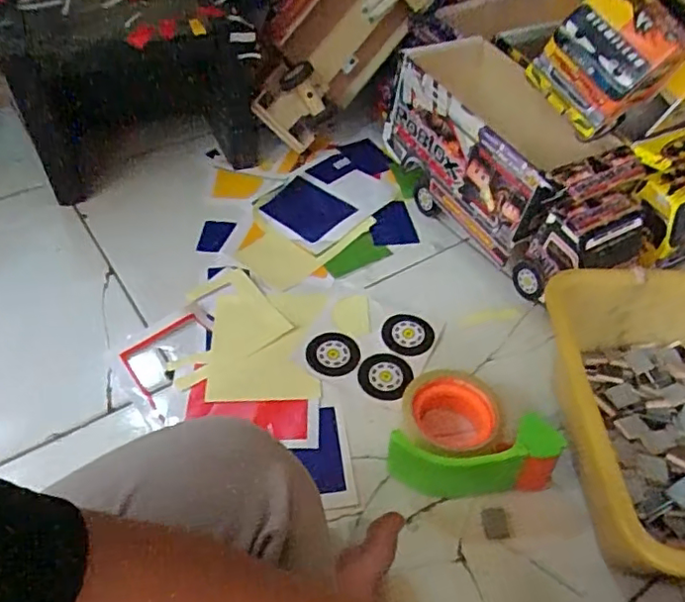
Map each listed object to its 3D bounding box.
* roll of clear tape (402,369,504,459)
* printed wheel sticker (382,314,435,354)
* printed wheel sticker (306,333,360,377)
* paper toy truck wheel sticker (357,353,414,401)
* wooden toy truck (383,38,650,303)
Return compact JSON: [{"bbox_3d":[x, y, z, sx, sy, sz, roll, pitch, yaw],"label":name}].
[{"bbox_3d":[0.097,0.110,0.526,0.079,0.057,0.085,2,47,-2],"label":"roll of clear tape"},{"bbox_3d":[0.073,0.037,0.644,0.056,0.010,0.047,-2,47,-5],"label":"printed wheel sticker"},{"bbox_3d":[-0.010,0.056,0.623,0.055,0.006,0.050,1,47,-2],"label":"printed wheel sticker"},{"bbox_3d":[0.045,0.077,0.610,0.051,0.004,0.056,24,50,18],"label":"paper toy truck wheel sticker"},{"bbox_3d":[0.197,-0.150,0.700,0.131,0.185,0.317,-24,53,-24],"label":"wooden toy truck"}]

